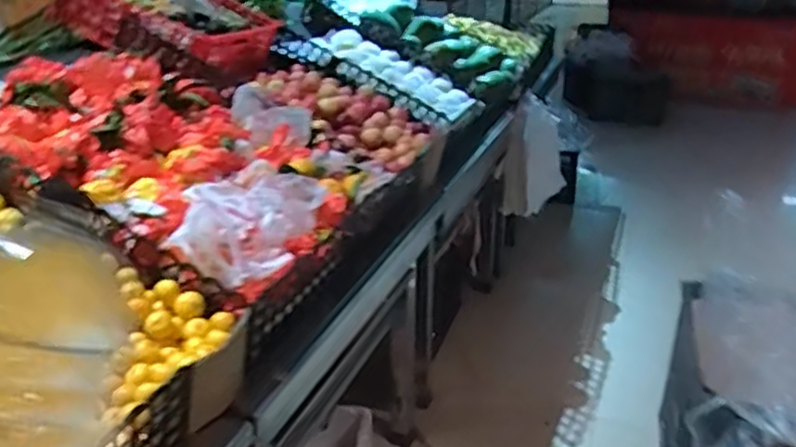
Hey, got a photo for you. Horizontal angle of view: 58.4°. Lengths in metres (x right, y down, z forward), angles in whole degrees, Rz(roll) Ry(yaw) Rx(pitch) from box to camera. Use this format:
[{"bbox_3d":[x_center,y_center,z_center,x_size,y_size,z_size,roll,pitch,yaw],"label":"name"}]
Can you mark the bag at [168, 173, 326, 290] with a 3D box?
[{"bbox_3d":[-0.251,-0.011,1.168,0.175,0.108,0.305,4,26,12],"label":"bag"}]

